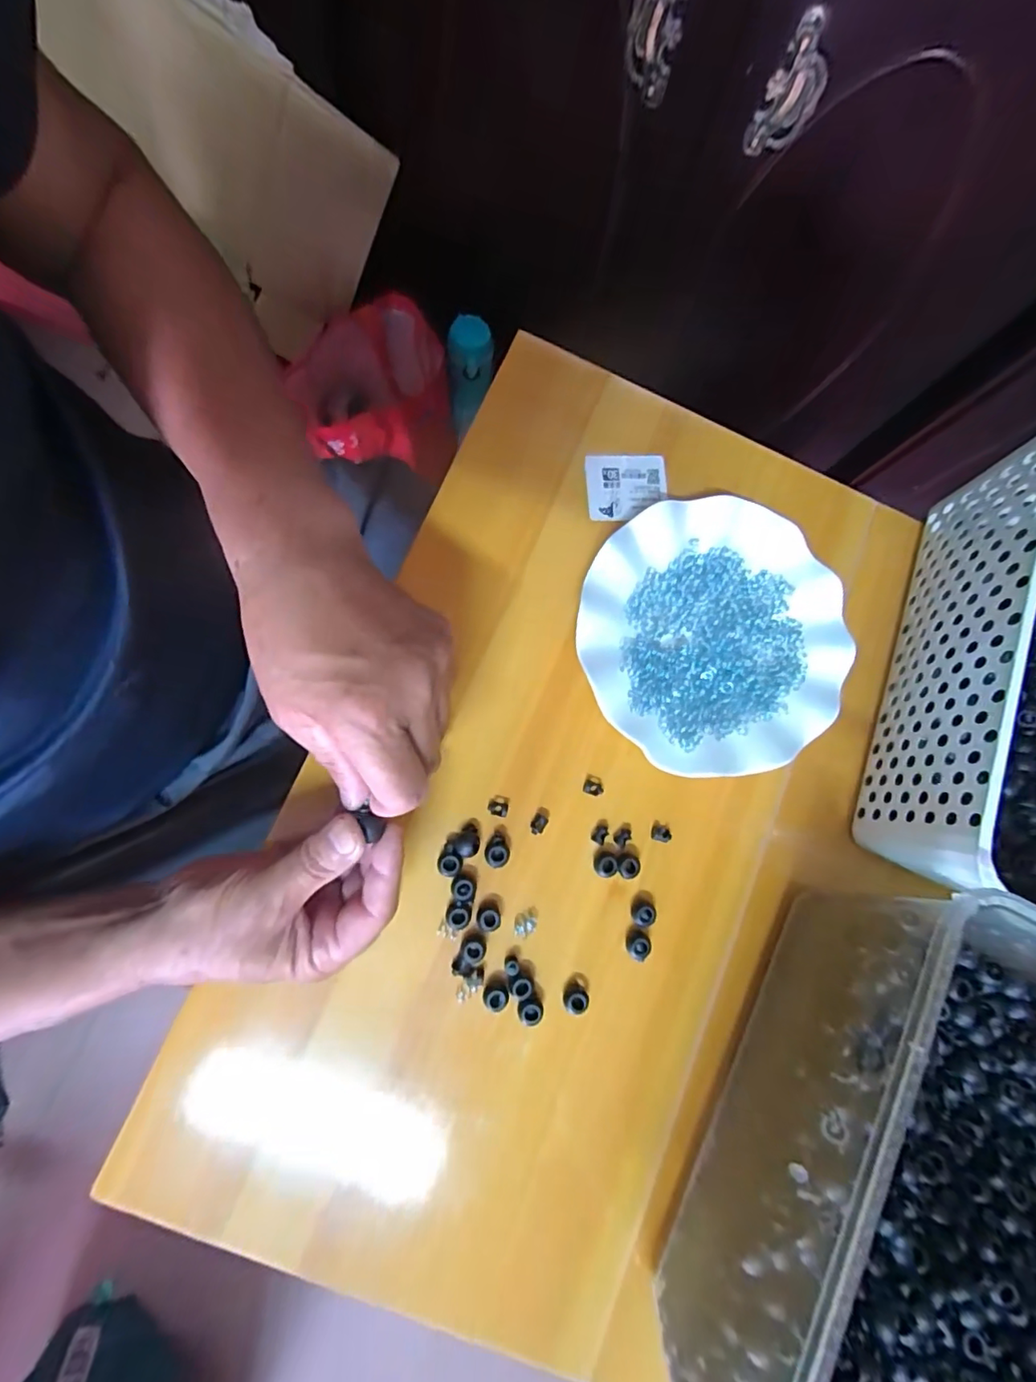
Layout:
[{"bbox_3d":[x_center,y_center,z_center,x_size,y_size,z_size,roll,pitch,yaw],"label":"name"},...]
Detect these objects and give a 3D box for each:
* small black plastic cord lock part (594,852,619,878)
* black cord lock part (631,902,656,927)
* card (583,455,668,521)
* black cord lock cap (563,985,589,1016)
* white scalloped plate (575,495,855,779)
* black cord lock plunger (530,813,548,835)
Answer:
[{"bbox_3d":[0.056,0.111,0.349,0.014,0.010,0.015,1,82,-7],"label":"small black plastic cord lock part"},{"bbox_3d":[0.080,0.142,0.348,0.015,0.008,0.015,1,82,-7],"label":"black cord lock part"},{"bbox_3d":[0.080,-0.147,0.400,0.060,0.005,0.048,-2,87,-8],"label":"card"},{"bbox_3d":[0.036,0.190,0.335,0.015,0.012,0.015,1,82,-7],"label":"black cord lock cap"},{"bbox_3d":[0.132,-0.039,0.364,0.180,0.019,0.175,1,82,-7],"label":"white scalloped plate"},{"bbox_3d":[0.013,0.086,0.352,0.009,0.006,0.013,30,80,-2],"label":"black cord lock plunger"}]

